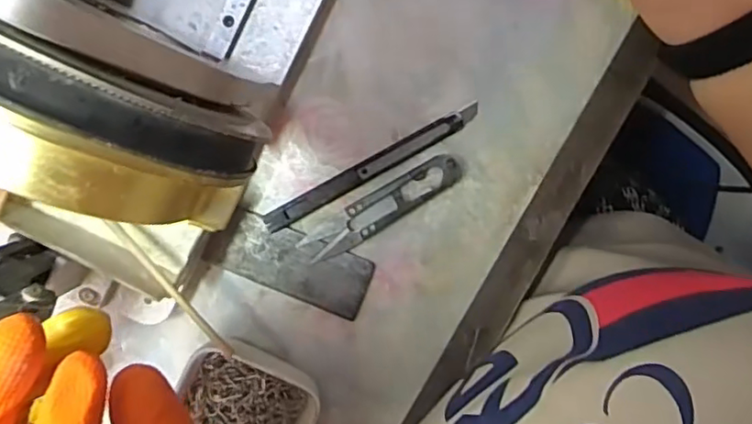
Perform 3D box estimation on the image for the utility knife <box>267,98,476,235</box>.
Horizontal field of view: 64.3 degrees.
[{"bbox_3d":[-0.003,-0.025,0.345,0.136,0.008,0.014,-28,98,6],"label":"utility knife"}]

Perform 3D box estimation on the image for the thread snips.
[{"bbox_3d":[0.003,-0.002,0.349,0.101,0.008,0.021,-33,97,7],"label":"thread snips"}]

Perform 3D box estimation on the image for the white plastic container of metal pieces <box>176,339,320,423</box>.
[{"bbox_3d":[-0.079,0.123,0.360,0.077,0.030,0.079,21,100,-2],"label":"white plastic container of metal pieces"}]

